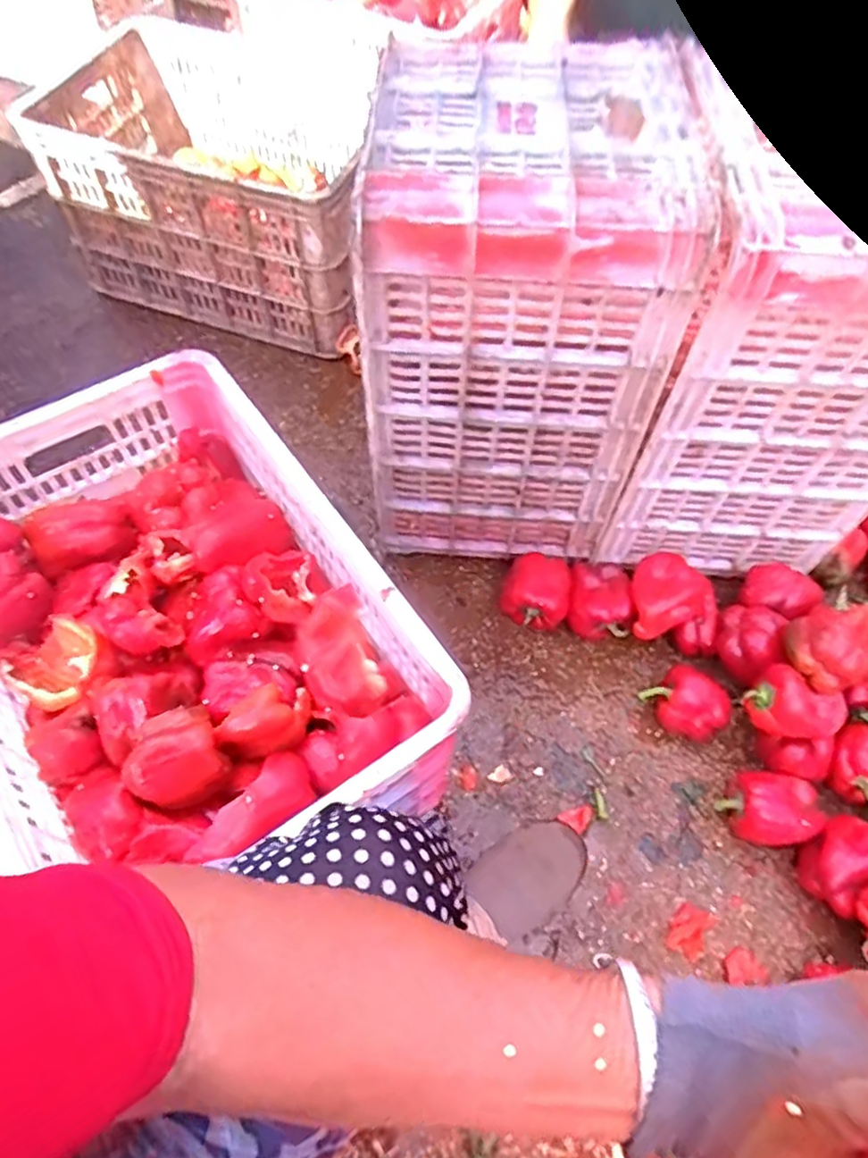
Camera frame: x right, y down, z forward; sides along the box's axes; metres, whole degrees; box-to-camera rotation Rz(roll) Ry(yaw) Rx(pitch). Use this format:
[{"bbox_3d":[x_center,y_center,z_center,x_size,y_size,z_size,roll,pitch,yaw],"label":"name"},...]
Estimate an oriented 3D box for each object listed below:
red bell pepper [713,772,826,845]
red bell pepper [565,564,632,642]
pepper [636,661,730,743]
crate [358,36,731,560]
[{"bbox_3d":[0.381,0.265,0.769,0.100,0.068,0.080,3,60,-1],"label":"red bell pepper"},{"bbox_3d":[0.215,0.026,0.892,0.077,0.068,0.095,9,60,3],"label":"red bell pepper"},{"bbox_3d":[0.308,0.152,0.828,0.075,0.081,0.089,-23,63,-15],"label":"pepper"},{"bbox_3d":[0.090,-0.284,0.793,0.286,0.458,0.295,6,60,1],"label":"crate"}]

